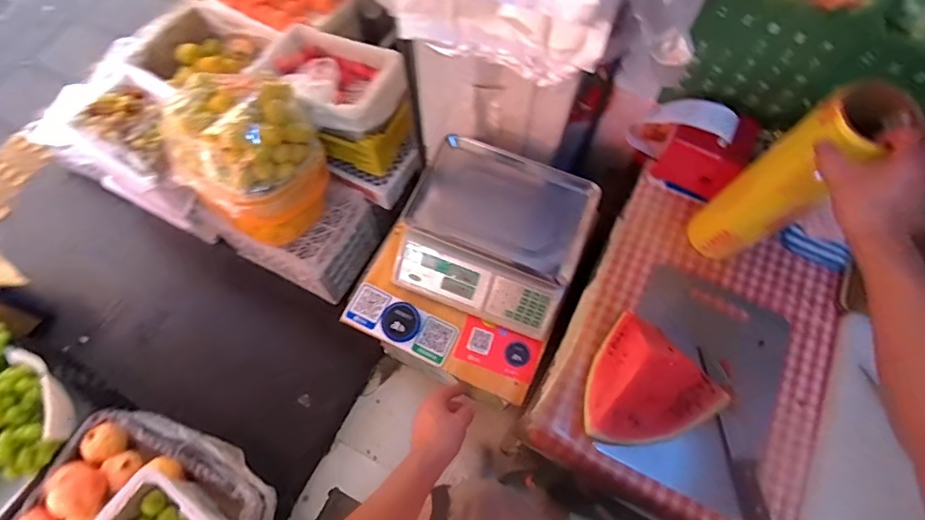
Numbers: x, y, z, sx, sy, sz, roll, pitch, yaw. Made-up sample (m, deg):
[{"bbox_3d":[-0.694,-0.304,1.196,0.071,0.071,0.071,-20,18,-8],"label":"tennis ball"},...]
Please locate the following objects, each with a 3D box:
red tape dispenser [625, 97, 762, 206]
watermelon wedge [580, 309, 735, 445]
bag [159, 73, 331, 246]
[{"bbox_3d":[0.406,-0.208,0.841,0.190,0.138,0.115,31,70,13],"label":"red tape dispenser"},{"bbox_3d":[0.258,0.185,0.658,0.176,0.100,0.178,-42,73,-17],"label":"watermelon wedge"},{"bbox_3d":[-0.549,-0.261,1.213,0.309,0.335,0.307,21,68,9],"label":"bag"}]

